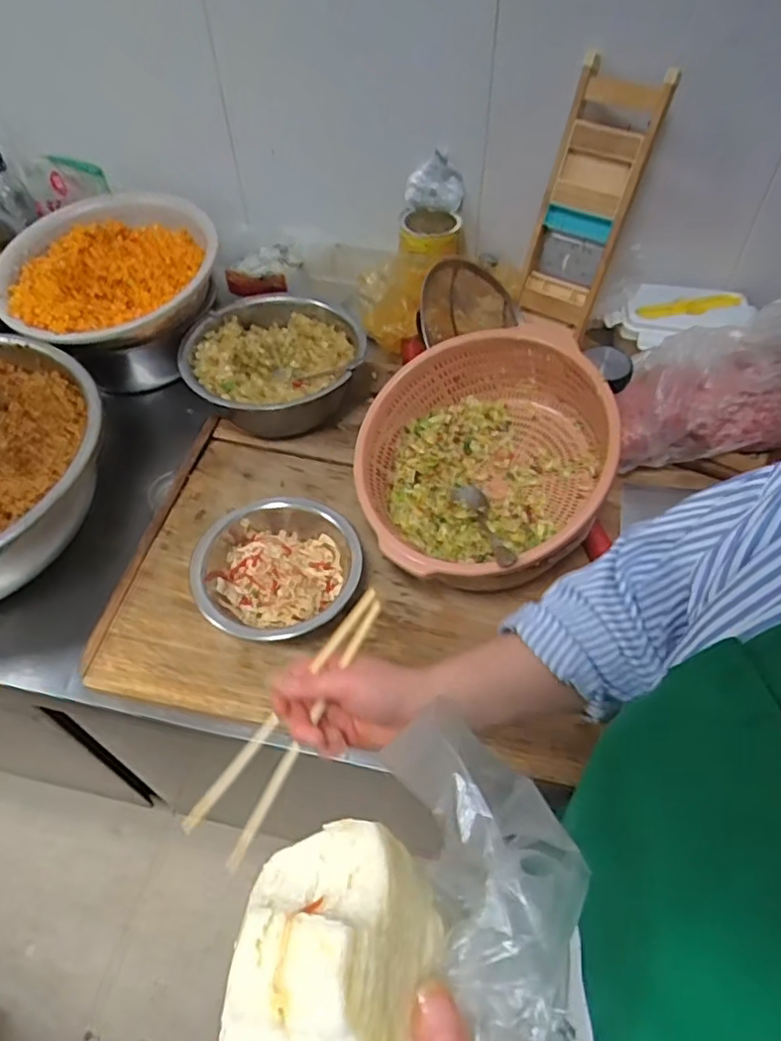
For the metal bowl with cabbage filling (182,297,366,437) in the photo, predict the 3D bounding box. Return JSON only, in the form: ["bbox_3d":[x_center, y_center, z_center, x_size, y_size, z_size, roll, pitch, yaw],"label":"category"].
[{"bbox_3d":[-0.167,-0.222,0.925,0.247,0.091,0.234,0,51,1],"label":"metal bowl with cabbage filling"}]

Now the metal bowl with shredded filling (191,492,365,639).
[{"bbox_3d":[-0.129,0.056,0.720,0.184,0.071,0.178,0,51,1],"label":"metal bowl with shredded filling"}]

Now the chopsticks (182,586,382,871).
[{"bbox_3d":[-0.072,0.144,0.457,0.040,0.031,0.217,30,87,23],"label":"chopsticks"}]

